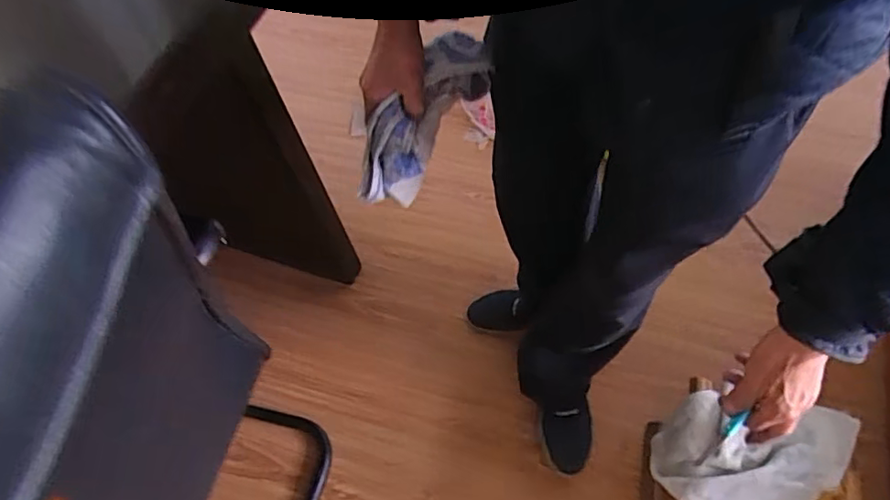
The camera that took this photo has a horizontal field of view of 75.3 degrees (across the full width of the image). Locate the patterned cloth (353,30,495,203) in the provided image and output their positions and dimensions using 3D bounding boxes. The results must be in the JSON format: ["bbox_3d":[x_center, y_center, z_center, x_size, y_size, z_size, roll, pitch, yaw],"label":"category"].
[{"bbox_3d":[-0.028,-0.152,0.682,0.068,0.083,0.222,33,85,19],"label":"patterned cloth"}]

